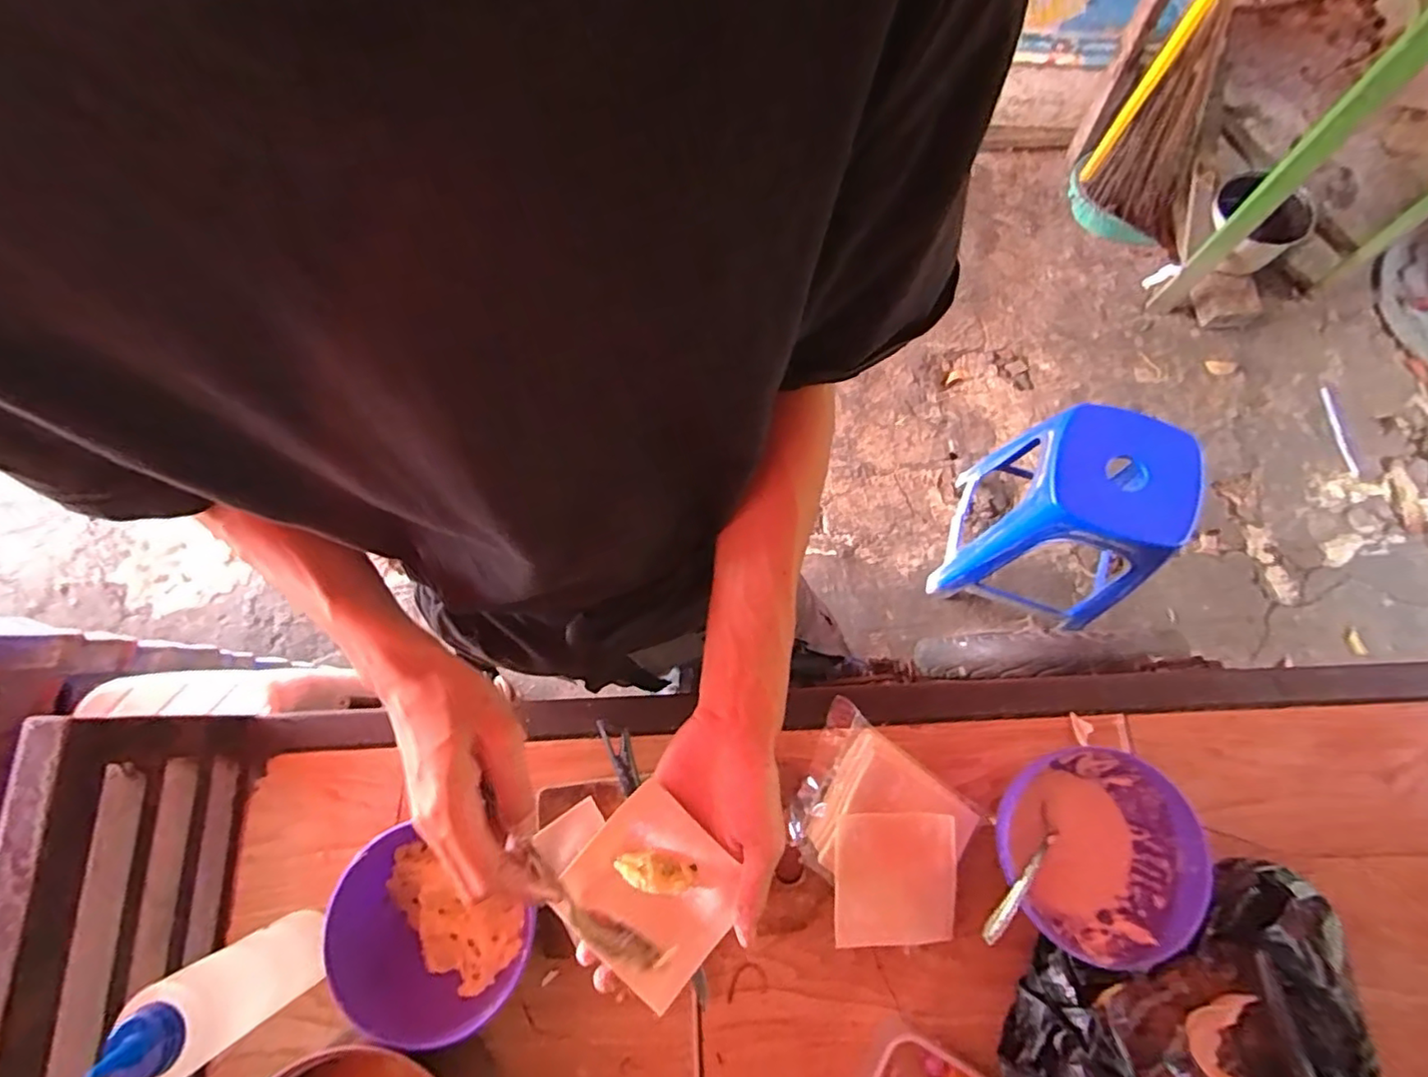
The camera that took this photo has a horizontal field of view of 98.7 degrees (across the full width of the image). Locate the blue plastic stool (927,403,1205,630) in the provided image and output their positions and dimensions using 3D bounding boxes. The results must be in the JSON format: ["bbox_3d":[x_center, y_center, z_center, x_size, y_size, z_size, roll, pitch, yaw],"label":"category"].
[{"bbox_3d":[0.693,-0.039,1.247,0.293,0.399,0.328,21,75,7],"label":"blue plastic stool"}]

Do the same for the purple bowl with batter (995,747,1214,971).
[{"bbox_3d":[0.304,0.254,0.506,0.144,0.079,0.147,0,73,1],"label":"purple bowl with batter"}]

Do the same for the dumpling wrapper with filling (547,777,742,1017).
[{"bbox_3d":[-0.039,0.227,0.392,0.099,0.017,0.097,41,78,12],"label":"dumpling wrapper with filling"}]

